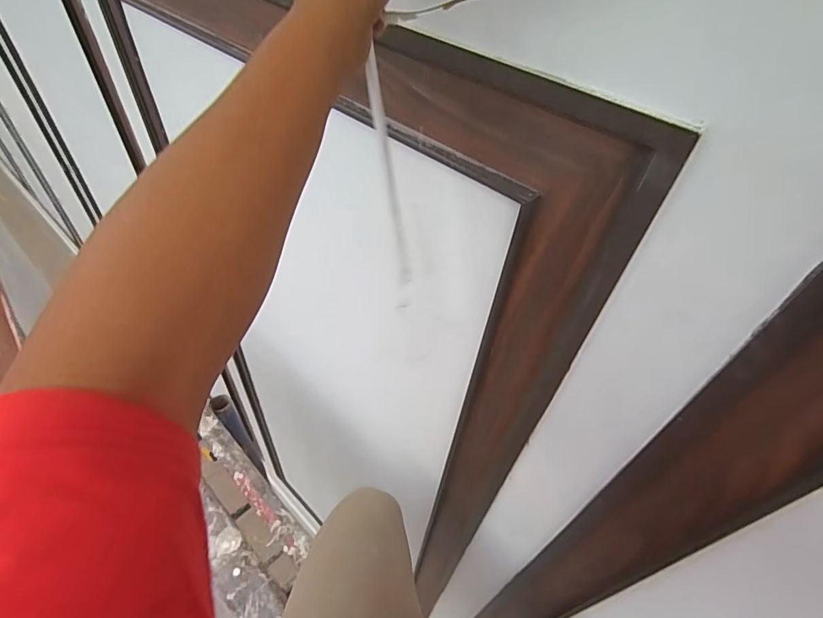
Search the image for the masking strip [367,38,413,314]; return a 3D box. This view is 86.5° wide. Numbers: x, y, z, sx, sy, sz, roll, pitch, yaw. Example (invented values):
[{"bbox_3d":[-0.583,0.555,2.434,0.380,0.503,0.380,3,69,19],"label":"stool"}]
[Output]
[{"bbox_3d":[-0.017,-0.097,0.386,0.013,0.225,0.009,-31,40,-31],"label":"masking strip"}]

